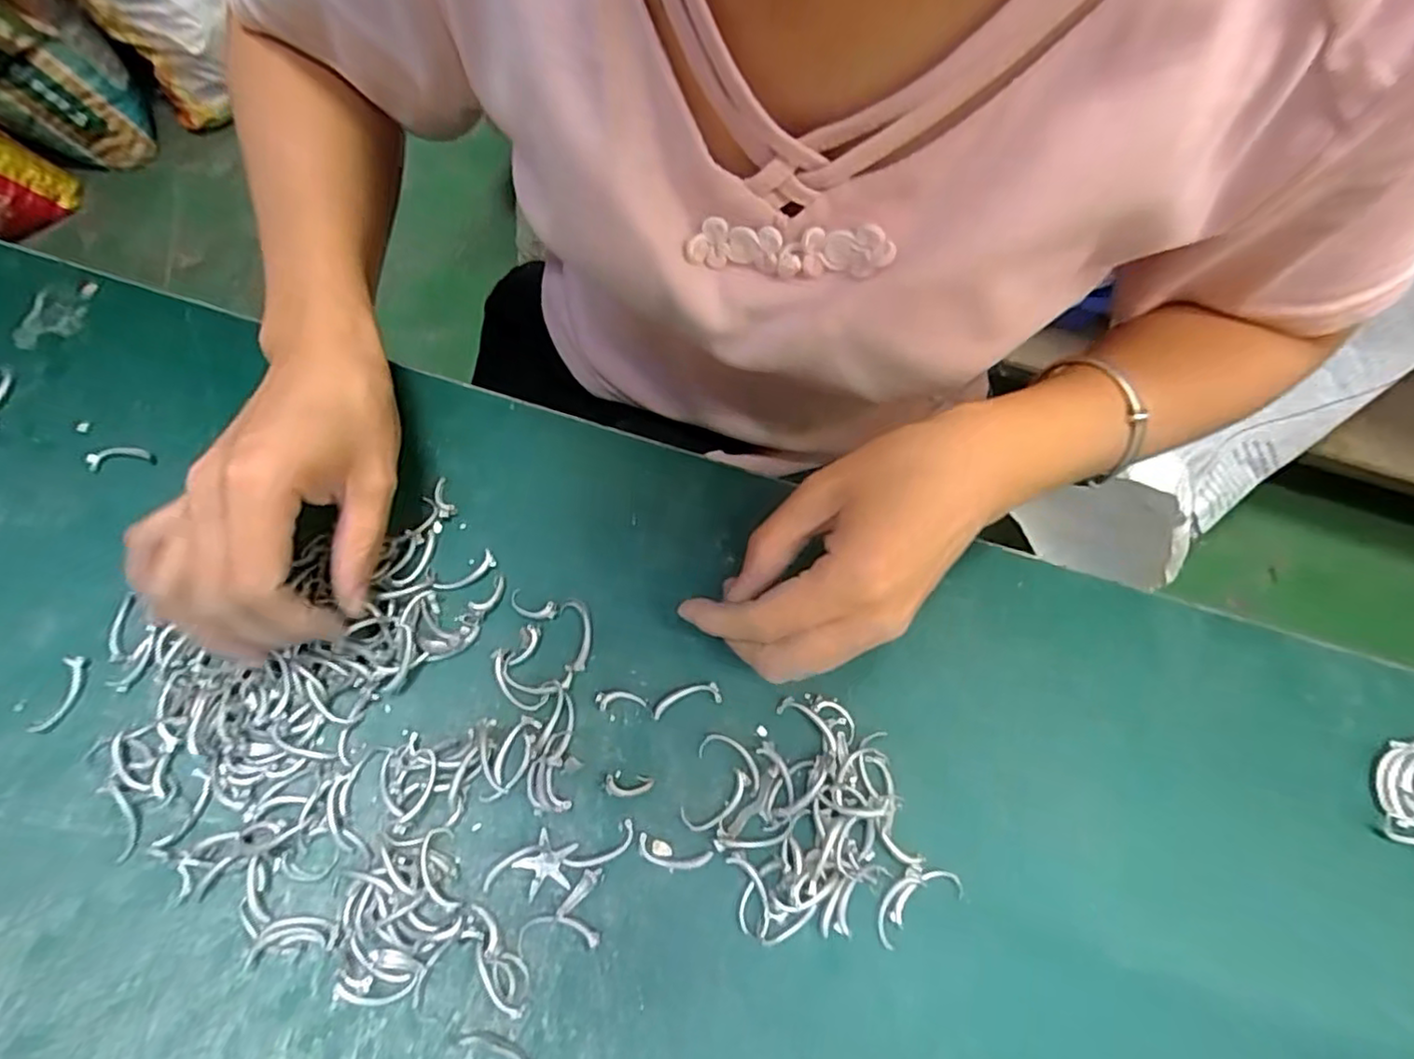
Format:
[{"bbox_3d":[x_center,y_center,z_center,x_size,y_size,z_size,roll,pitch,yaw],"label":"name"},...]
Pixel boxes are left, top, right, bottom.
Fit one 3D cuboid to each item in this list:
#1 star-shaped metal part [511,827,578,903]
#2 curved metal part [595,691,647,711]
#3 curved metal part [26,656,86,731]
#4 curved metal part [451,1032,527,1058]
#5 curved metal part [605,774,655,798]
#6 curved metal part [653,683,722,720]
[{"bbox_3d":[-0.062,0.131,0.254,0.021,0.004,0.024,39,74,12],"label":"star-shaped metal part"},{"bbox_3d":[-0.037,0.073,0.277,0.021,0.005,0.008,3,70,-12],"label":"curved metal part"},{"bbox_3d":[-0.272,0.069,0.273,0.010,0.004,0.032,15,71,5],"label":"curved metal part"},{"bbox_3d":[-0.077,0.188,0.234,0.031,0.004,0.009,23,72,7],"label":"curved metal part"},{"bbox_3d":[-0.032,0.104,0.264,0.019,0.006,0.009,3,70,0],"label":"curved metal part"},{"bbox_3d":[-0.009,0.072,0.276,0.029,0.004,0.009,-14,71,-6],"label":"curved metal part"}]

